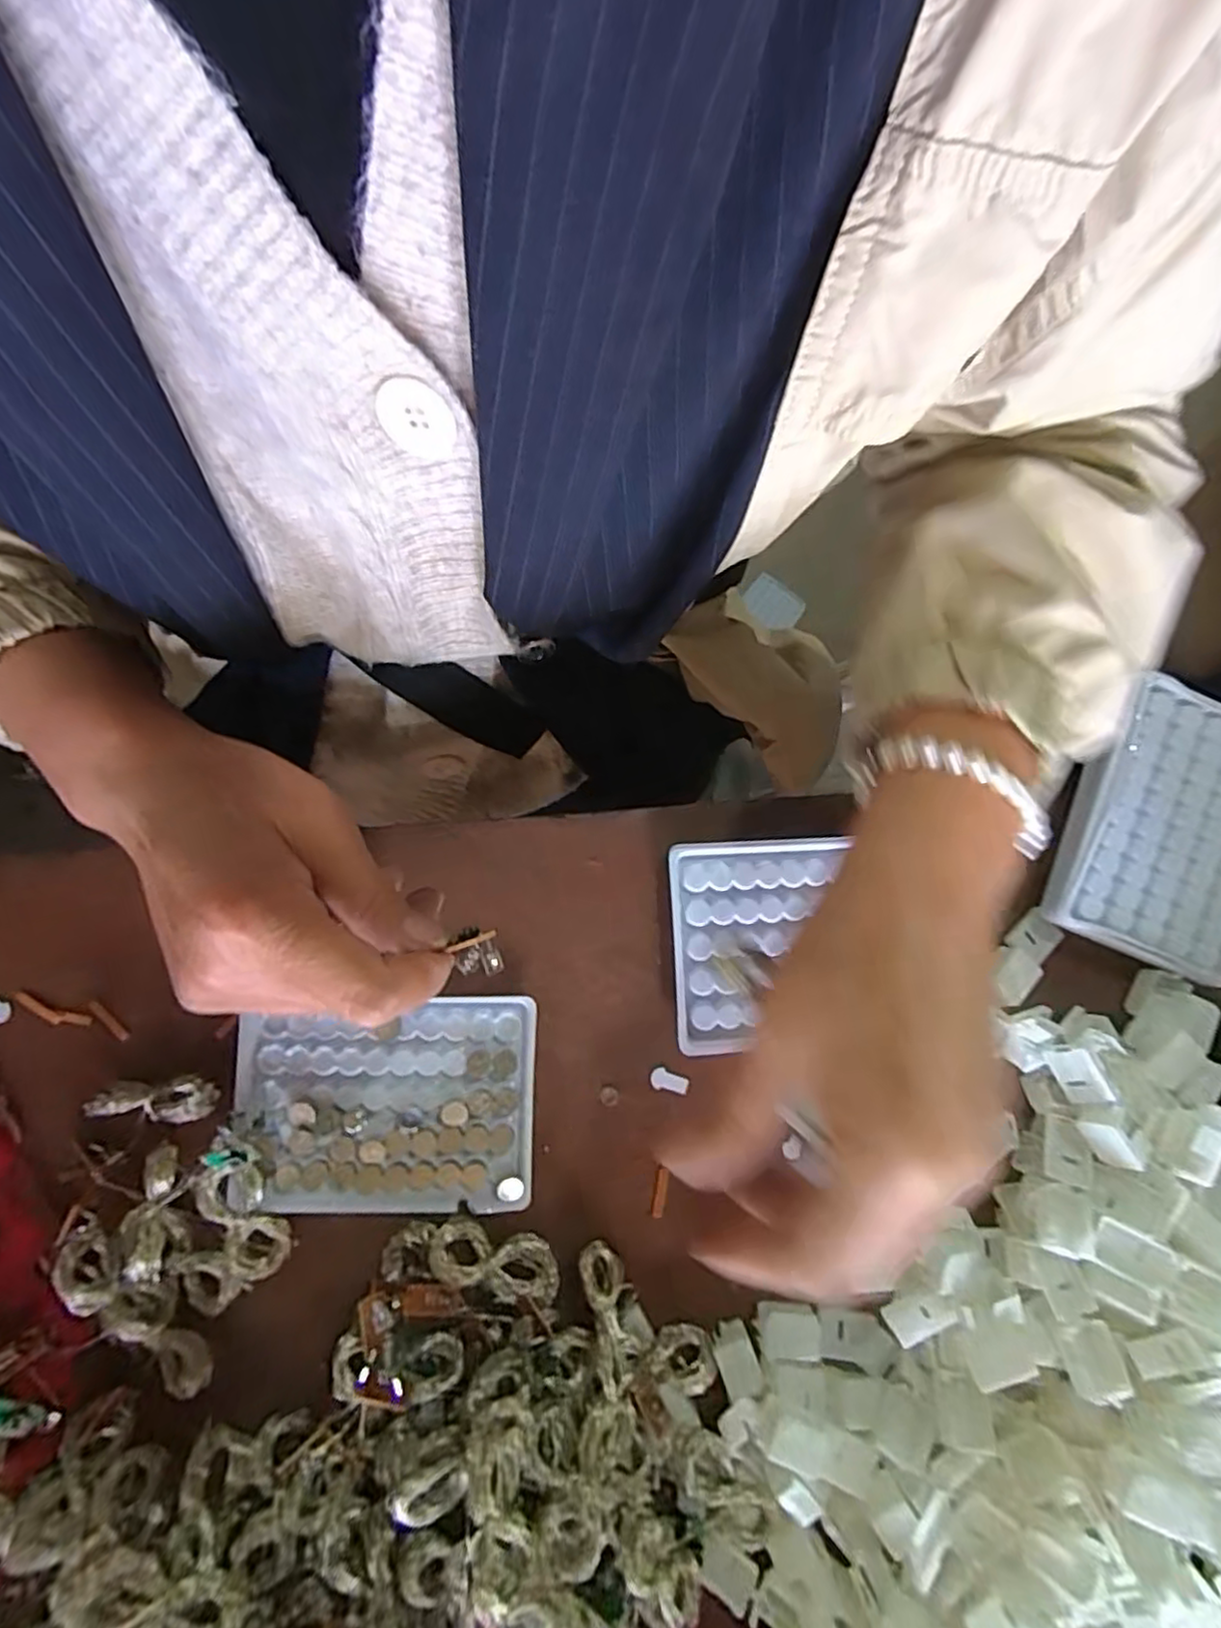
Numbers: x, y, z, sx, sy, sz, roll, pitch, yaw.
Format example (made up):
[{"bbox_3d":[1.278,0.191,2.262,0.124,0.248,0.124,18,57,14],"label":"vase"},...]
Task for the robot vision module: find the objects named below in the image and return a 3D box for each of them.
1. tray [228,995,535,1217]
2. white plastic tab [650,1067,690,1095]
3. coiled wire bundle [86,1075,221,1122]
[{"bbox_3d":[-0.099,0.130,0.294,0.127,0.013,0.091,1,84,-3],"label":"tray"},{"bbox_3d":[0.028,0.125,0.310,0.018,0.004,0.010,14,83,-2],"label":"white plastic tab"},{"bbox_3d":[-0.193,0.121,0.283,0.049,0.017,0.016,0,84,-3],"label":"coiled wire bundle"}]

